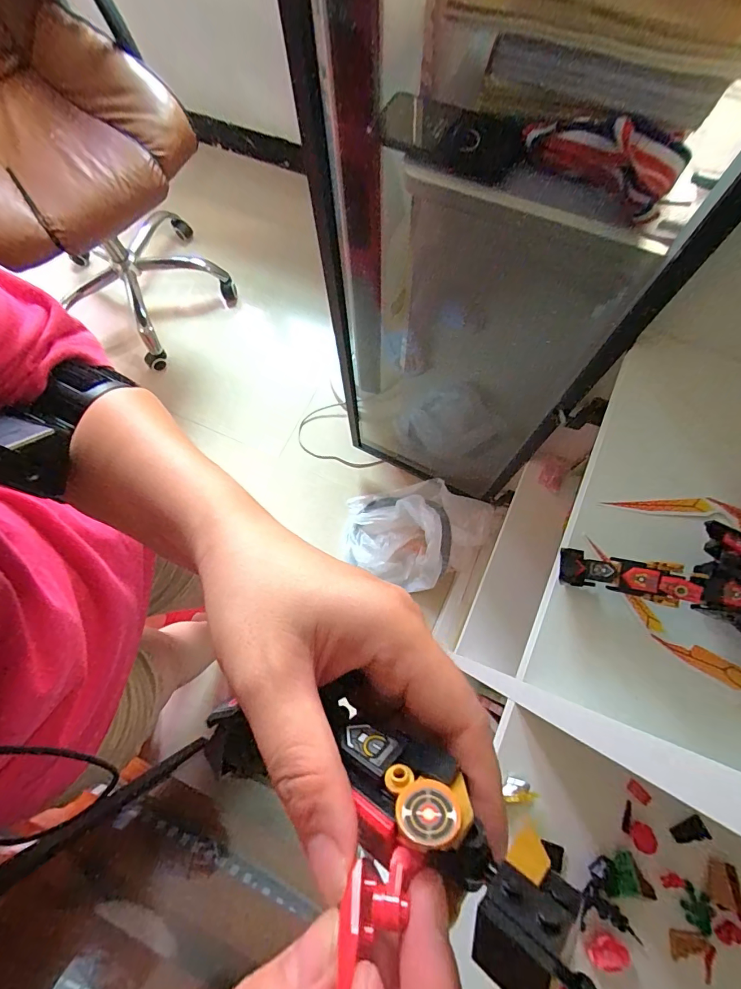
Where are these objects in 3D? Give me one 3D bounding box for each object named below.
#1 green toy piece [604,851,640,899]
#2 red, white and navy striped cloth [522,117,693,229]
[{"bbox_3d":[0.176,0.268,0.291,0.022,0.012,0.026,-2,73,1],"label":"green toy piece"},{"bbox_3d":[0.205,-0.306,0.377,0.141,0.055,0.064,34,77,11],"label":"red, white and navy striped cloth"}]

